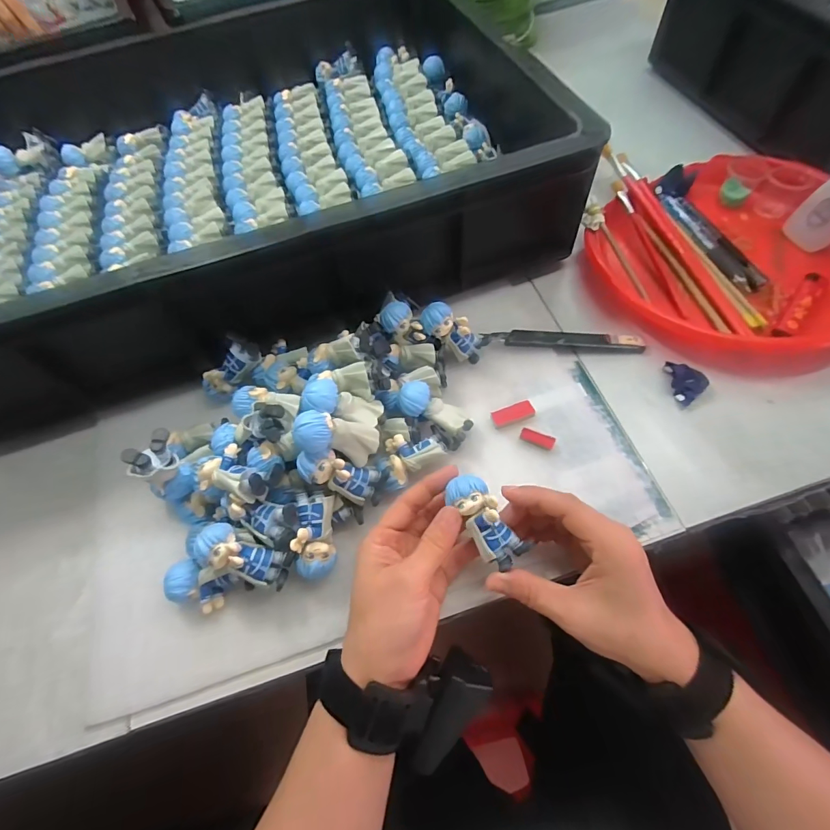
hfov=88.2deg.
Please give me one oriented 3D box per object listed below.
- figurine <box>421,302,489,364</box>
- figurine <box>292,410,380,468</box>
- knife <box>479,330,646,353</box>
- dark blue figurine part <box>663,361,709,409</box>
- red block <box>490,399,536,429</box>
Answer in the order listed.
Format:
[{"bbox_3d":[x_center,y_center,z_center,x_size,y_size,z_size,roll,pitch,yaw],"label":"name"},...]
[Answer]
[{"bbox_3d":[0.036,-0.070,0.361,0.064,0.026,0.026,35,69,-31],"label":"figurine"},{"bbox_3d":[-0.053,0.015,0.287,0.059,0.021,0.026,20,65,-36],"label":"figurine"},{"bbox_3d":[0.133,-0.067,0.382,0.138,0.010,0.013,1,63,5],"label":"knife"},{"bbox_3d":[0.230,-0.028,0.359,0.027,0.010,0.041,-7,62,1],"label":"dark blue figurine part"},{"bbox_3d":[0.082,-0.001,0.355,0.037,0.008,0.015,-17,63,-5],"label":"red block"}]

